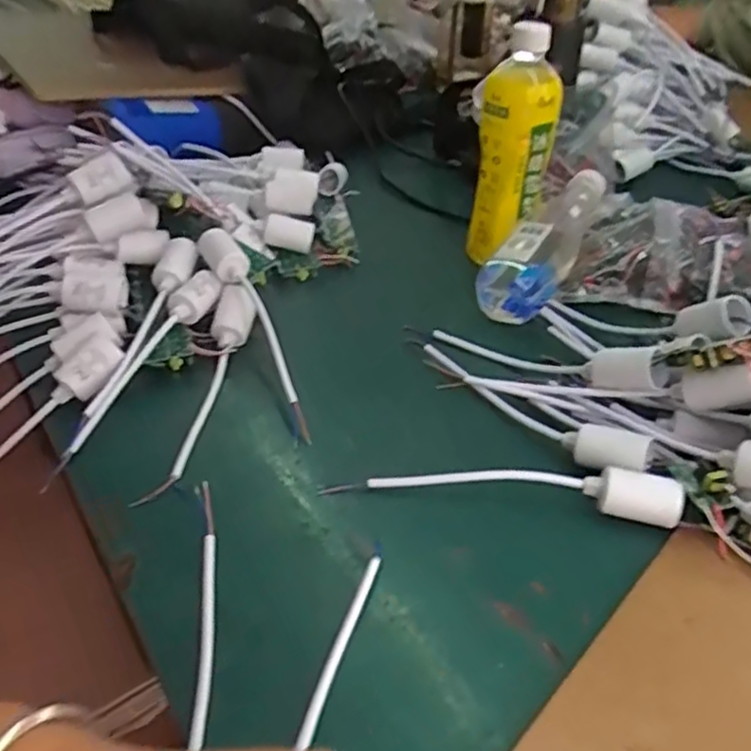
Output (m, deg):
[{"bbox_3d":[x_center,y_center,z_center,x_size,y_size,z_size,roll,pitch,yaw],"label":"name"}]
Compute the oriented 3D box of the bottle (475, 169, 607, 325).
[{"bbox_3d":[0.153,-0.119,0.610,0.054,0.055,0.186,25,60,28],"label":"bottle"}]

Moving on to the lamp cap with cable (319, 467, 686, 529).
[{"bbox_3d":[0.075,0.065,0.418,0.206,0.030,0.024,7,37,6],"label":"lamp cap with cable"}]

